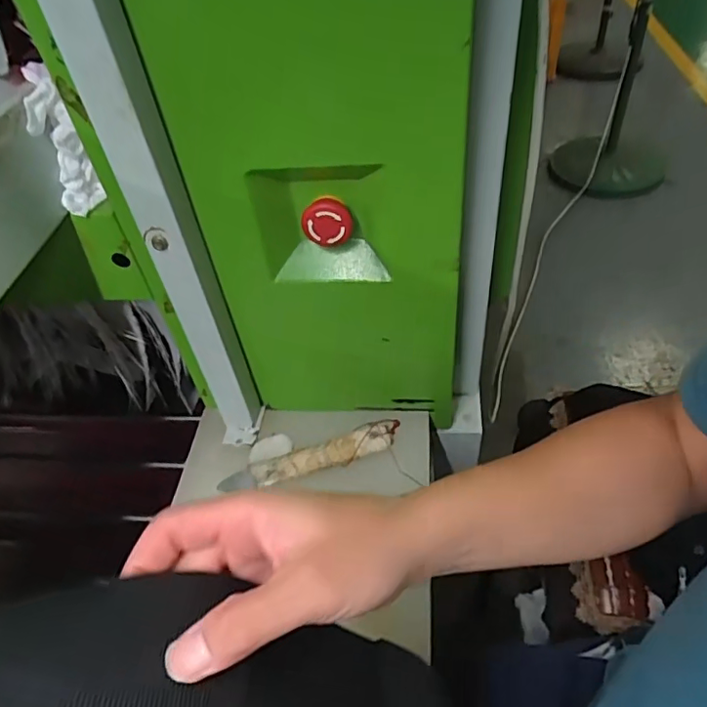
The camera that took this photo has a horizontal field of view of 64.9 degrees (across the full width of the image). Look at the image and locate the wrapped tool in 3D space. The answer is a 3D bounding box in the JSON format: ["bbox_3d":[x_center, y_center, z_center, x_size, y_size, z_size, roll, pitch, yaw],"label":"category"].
[{"bbox_3d":[-0.039,0.099,0.524,0.169,0.022,0.025,-16,47,-8],"label":"wrapped tool"}]

